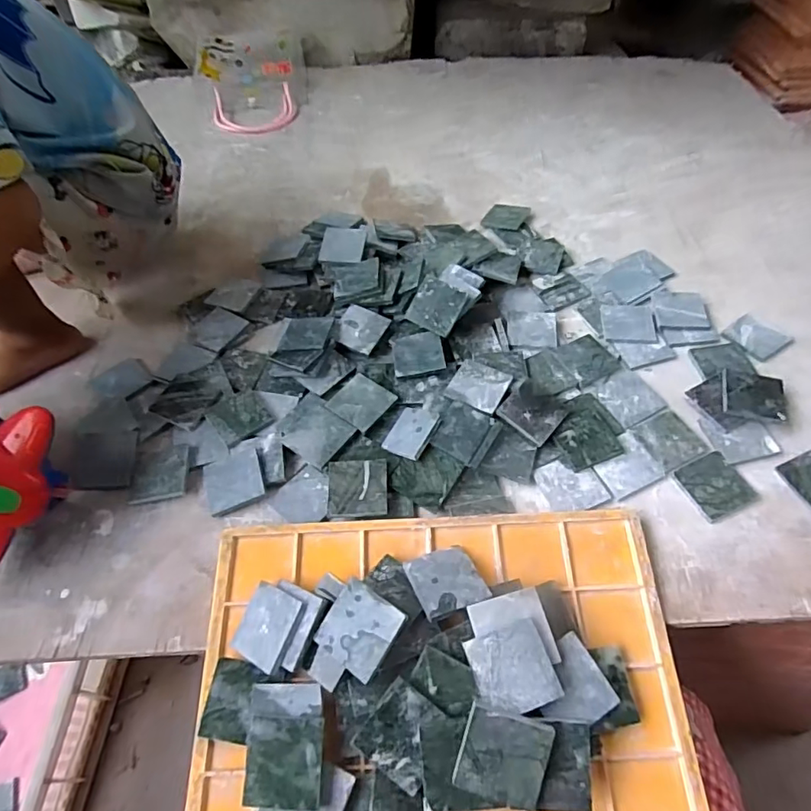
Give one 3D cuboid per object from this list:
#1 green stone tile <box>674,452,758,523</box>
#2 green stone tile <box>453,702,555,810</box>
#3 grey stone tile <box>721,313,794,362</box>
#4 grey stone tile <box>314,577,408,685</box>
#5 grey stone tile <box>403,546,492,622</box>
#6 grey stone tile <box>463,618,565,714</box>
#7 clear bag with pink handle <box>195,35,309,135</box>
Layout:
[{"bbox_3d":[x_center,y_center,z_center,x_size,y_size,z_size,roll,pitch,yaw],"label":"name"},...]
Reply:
[{"bbox_3d":[0.248,0.064,0.423,0.048,0.006,0.048,-21,57,-11],"label":"green stone tile"},{"bbox_3d":[0.057,0.205,0.308,0.048,0.004,0.048,16,89,8],"label":"green stone tile"},{"bbox_3d":[0.341,-0.068,0.511,0.052,0.005,0.048,-29,59,-17],"label":"grey stone tile"},{"bbox_3d":[-0.031,0.147,0.349,0.048,0.004,0.048,26,79,28],"label":"grey stone tile"},{"bbox_3d":[0.030,0.126,0.381,0.048,0.004,0.048,-15,43,-20],"label":"grey stone tile"},{"bbox_3d":[0.067,0.163,0.328,0.049,0.007,0.046,-17,56,-9],"label":"grey stone tile"},{"bbox_3d":[-0.246,-0.520,0.842,0.169,0.058,0.219,-8,55,-3],"label":"clear bag with pink handle"}]

